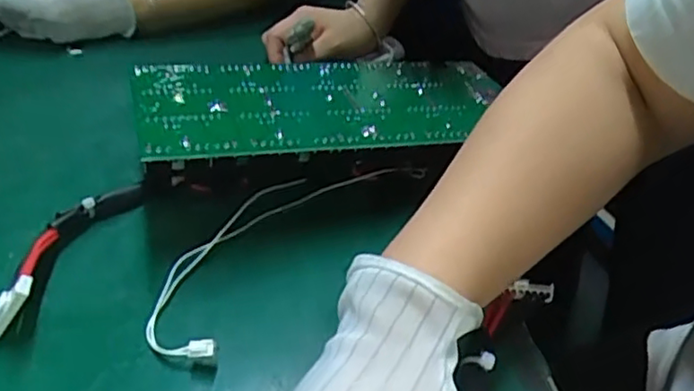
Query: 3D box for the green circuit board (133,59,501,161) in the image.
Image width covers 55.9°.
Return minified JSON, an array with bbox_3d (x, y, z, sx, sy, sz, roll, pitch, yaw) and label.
[{"bbox_3d":[-0.008,-0.068,0.477,0.273,0.011,0.133,-4,35,-18],"label":"green circuit board"}]

